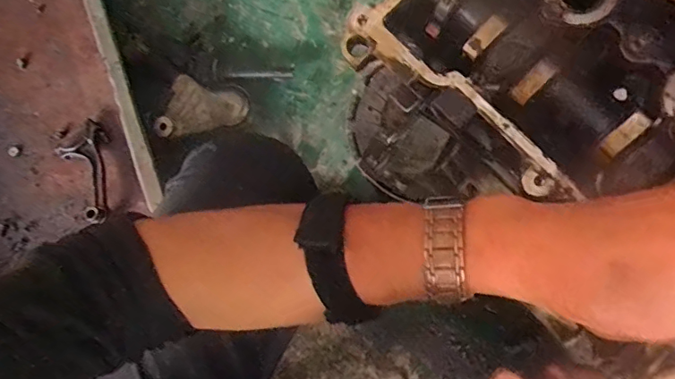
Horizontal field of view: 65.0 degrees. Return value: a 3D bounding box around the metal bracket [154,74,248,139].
[{"bbox_3d":[-0.203,-0.116,0.807,0.118,0.017,0.098,17,85,-14],"label":"metal bracket"}]

